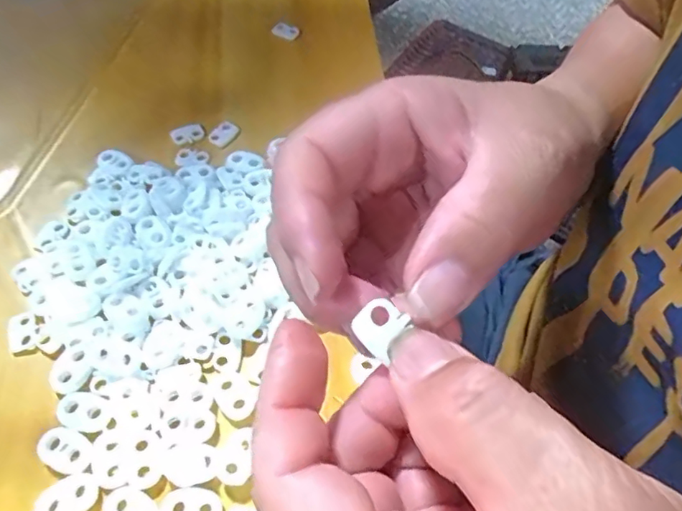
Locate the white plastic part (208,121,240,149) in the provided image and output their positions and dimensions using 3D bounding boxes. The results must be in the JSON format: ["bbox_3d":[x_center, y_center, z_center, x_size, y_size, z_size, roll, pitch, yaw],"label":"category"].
[{"bbox_3d":[-0.068,-0.071,0.318,0.012,0.005,0.018,35,63,19],"label":"white plastic part"}]

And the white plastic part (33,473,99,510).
[{"bbox_3d":[-0.106,0.094,0.209,0.022,0.004,0.016,-23,61,-15],"label":"white plastic part"}]

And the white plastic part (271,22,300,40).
[{"bbox_3d":[-0.038,-0.155,0.373,0.018,0.006,0.009,25,60,14],"label":"white plastic part"}]

